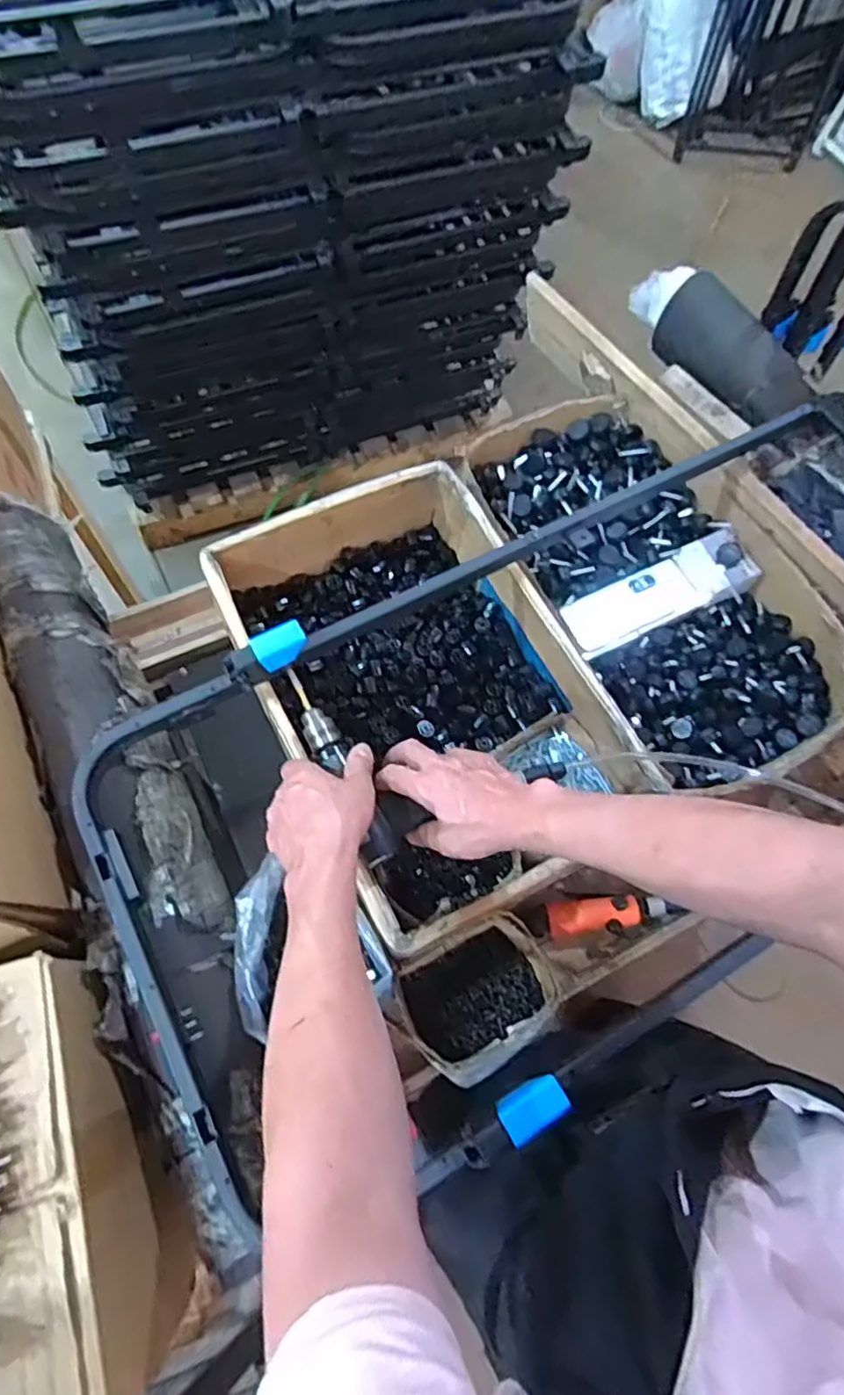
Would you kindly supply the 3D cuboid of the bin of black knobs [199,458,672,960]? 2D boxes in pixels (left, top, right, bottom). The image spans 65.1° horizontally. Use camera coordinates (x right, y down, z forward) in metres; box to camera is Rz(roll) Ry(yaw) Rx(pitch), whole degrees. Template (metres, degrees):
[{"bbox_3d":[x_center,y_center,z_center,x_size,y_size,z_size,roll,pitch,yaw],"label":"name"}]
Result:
[{"bbox_3d":[-0.004,-0.024,0.816,0.355,0.138,0.498,-26,71,-13],"label":"bin of black knobs"}]

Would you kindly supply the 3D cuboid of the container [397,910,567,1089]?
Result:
[{"bbox_3d":[0.069,0.343,0.759,0.176,0.070,0.149,-32,73,-15],"label":"container"}]

